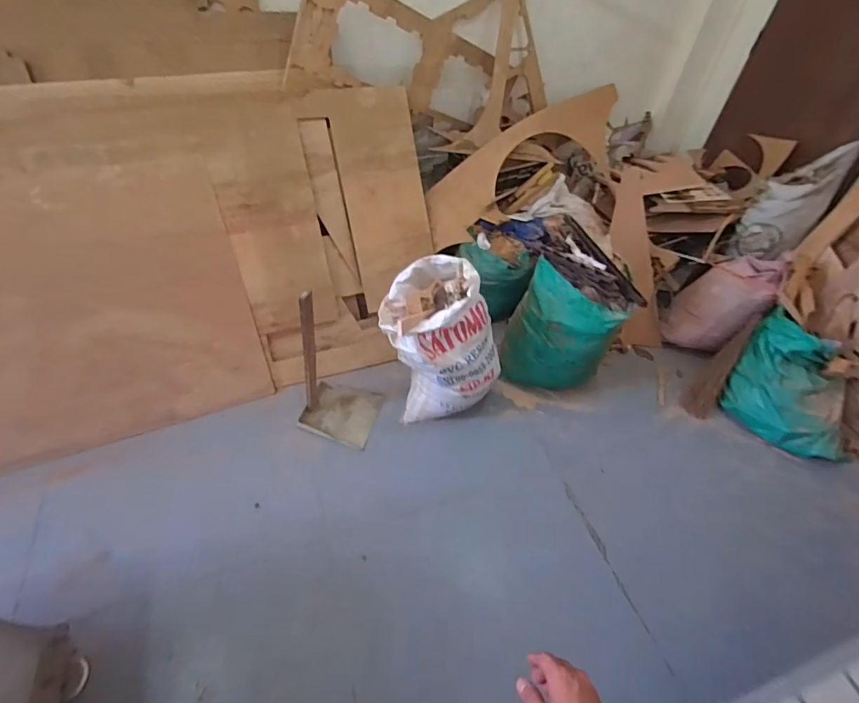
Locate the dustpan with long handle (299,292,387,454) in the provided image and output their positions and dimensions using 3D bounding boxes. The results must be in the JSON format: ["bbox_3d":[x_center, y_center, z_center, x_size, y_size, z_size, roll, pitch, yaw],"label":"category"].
[{"bbox_3d":[-0.354,0.074,1.646,0.296,0.620,0.255,14,49,7],"label":"dustpan with long handle"}]

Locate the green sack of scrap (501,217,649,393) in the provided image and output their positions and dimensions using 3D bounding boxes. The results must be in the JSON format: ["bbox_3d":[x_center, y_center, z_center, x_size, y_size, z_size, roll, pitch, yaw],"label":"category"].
[{"bbox_3d":[0.568,-0.149,1.841,0.414,0.584,0.383,17,49,10],"label":"green sack of scrap"}]

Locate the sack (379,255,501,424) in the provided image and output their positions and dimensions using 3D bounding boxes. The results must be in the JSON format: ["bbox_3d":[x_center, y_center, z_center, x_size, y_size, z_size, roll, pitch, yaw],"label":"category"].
[{"bbox_3d":[0.028,-0.034,1.706,0.423,0.567,0.365,-15,51,-17],"label":"sack"}]

